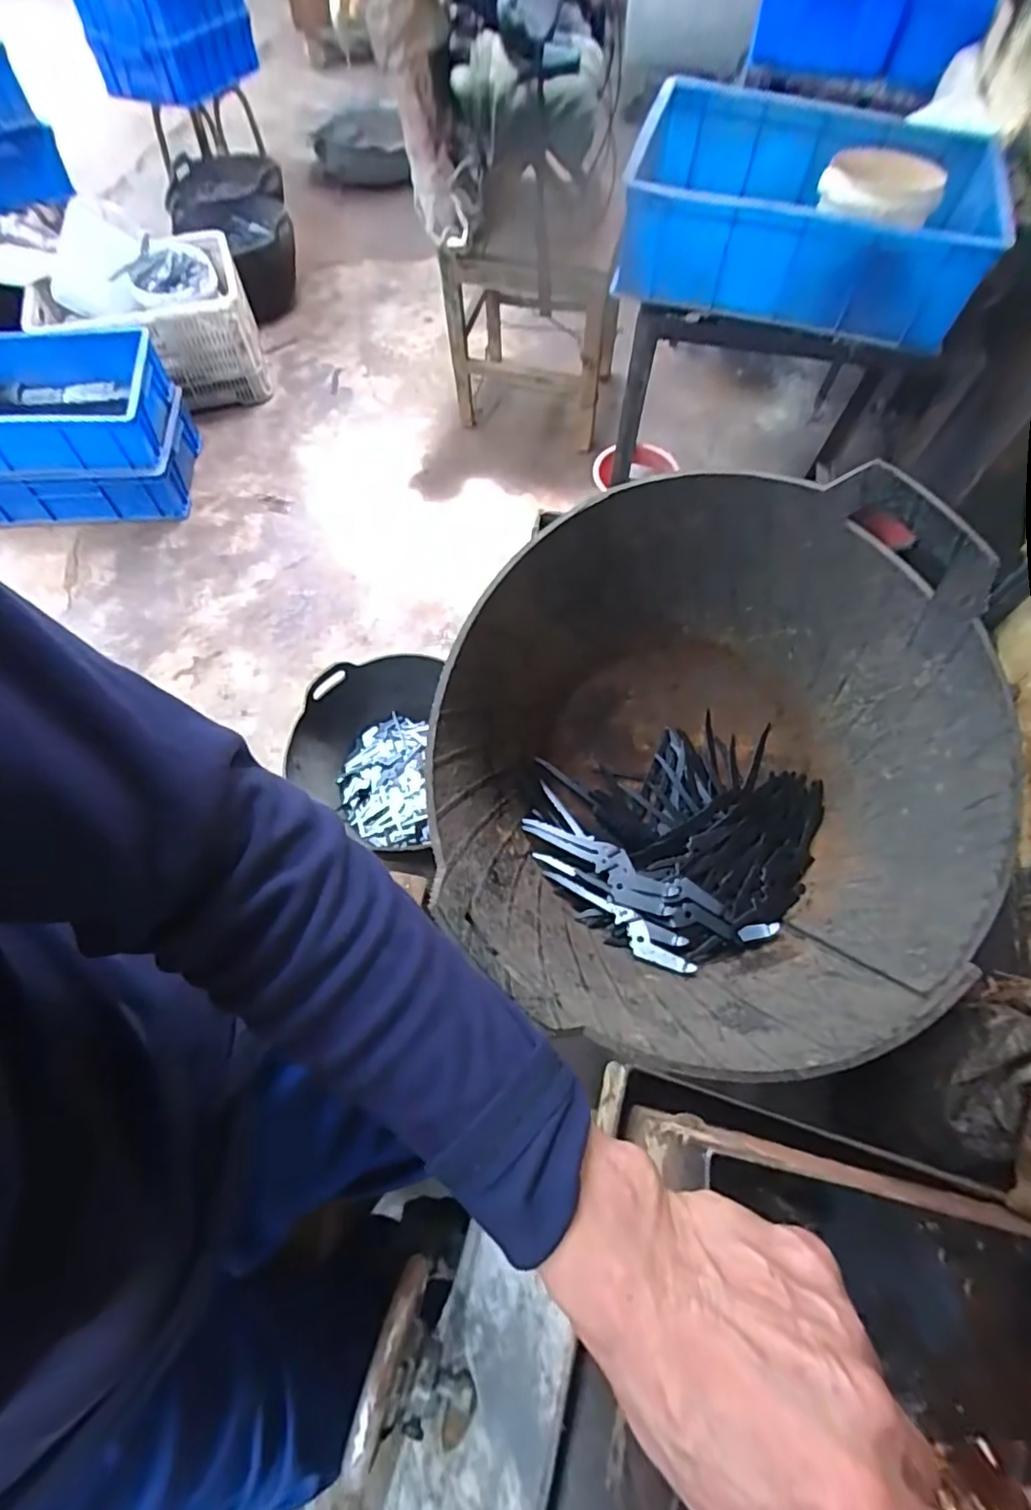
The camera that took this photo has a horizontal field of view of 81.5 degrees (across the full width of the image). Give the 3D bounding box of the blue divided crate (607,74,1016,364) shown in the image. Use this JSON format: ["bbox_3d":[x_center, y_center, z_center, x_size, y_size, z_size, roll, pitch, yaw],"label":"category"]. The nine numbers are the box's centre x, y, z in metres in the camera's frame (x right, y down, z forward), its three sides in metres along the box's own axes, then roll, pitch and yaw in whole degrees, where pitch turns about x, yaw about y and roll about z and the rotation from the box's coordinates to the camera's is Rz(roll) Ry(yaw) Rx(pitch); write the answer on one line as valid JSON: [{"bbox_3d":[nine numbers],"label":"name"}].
[{"bbox_3d":[0.430,-0.809,0.898,0.489,0.151,0.334,14,65,6],"label":"blue divided crate"}]

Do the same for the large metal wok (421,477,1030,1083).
[{"bbox_3d":[0.146,0.011,0.497,0.417,0.241,0.417,-1,74,5],"label":"large metal wok"}]

